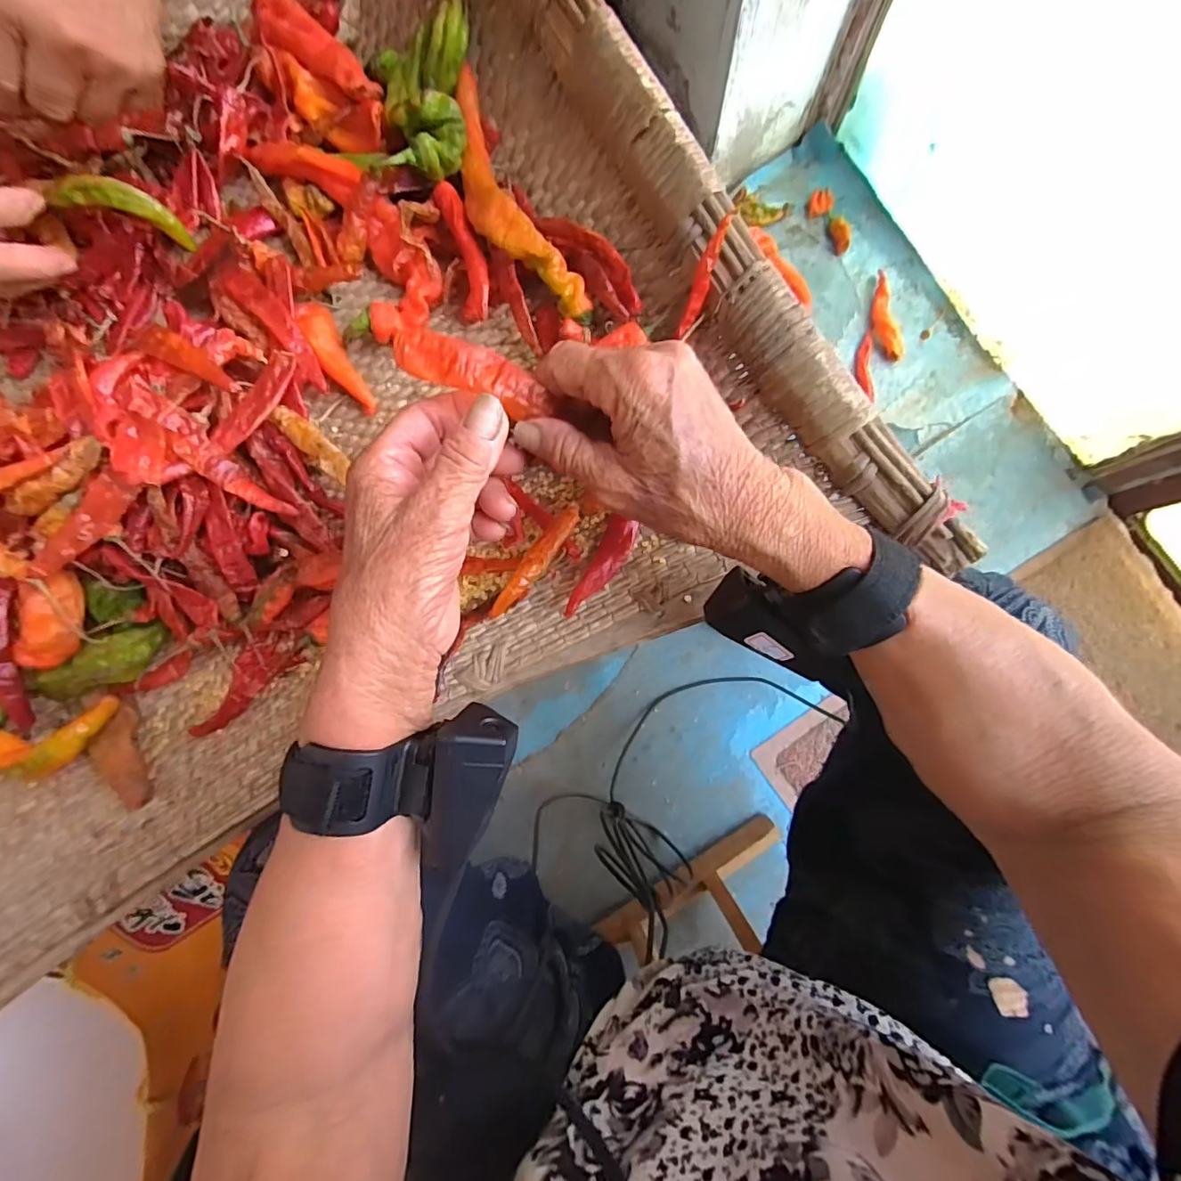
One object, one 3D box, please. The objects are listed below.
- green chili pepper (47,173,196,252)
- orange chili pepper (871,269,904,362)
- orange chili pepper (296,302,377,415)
[{"bbox_3d":[-0.309,-0.253,0.345,0.032,0.073,0.014,-16,79,46],"label":"green chili pepper"},{"bbox_3d":[0.428,-0.401,0.754,0.035,0.020,0.137,-4,83,4],"label":"orange chili pepper"},{"bbox_3d":[-0.173,-0.159,0.357,0.020,0.015,0.082,-31,95,0],"label":"orange chili pepper"}]

